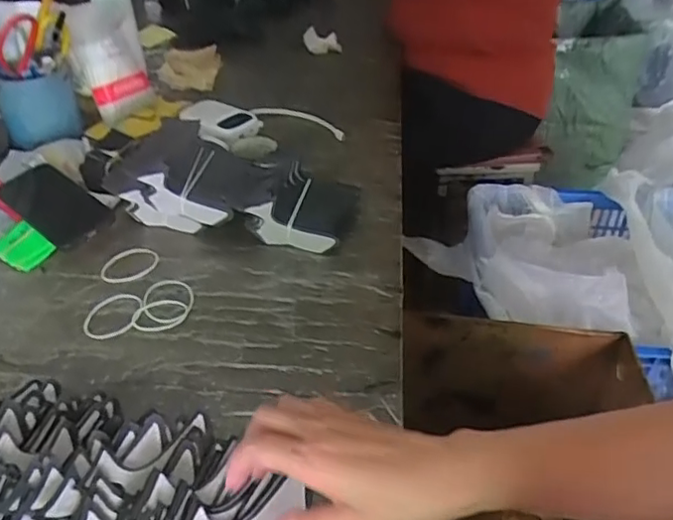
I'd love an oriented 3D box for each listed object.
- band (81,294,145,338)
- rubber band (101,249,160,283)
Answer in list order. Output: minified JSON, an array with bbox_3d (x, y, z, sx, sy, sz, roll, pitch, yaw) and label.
[{"bbox_3d":[-0.226,0.057,0.605,0.056,0.004,0.061,-3,38,-4],"label":"band"},{"bbox_3d":[-0.226,0.005,0.655,0.065,0.009,0.043,-25,44,-29],"label":"rubber band"}]

